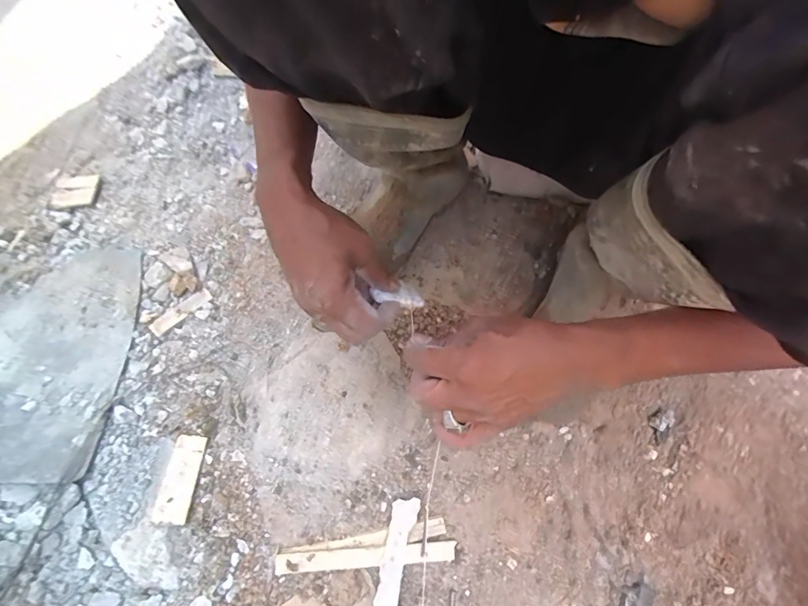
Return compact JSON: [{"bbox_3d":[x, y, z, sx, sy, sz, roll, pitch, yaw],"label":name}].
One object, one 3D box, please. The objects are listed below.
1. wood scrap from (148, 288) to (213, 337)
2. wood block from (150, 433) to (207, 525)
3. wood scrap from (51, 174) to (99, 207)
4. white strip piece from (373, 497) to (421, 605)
[{"bbox_3d":[-0.310,0.011,0.565,0.087,0.005,0.026,-40,70,-18],"label":"wood scrap"},{"bbox_3d":[-0.247,0.191,0.451,0.036,0.010,0.093,-3,51,-1],"label":"wood block"},{"bbox_3d":[-0.545,-0.184,0.671,0.076,0.012,0.061,-1,63,0],"label":"wood scrap"},{"bbox_3d":[-0.009,0.249,0.401,0.026,0.015,0.106,14,64,7],"label":"white strip piece"}]

